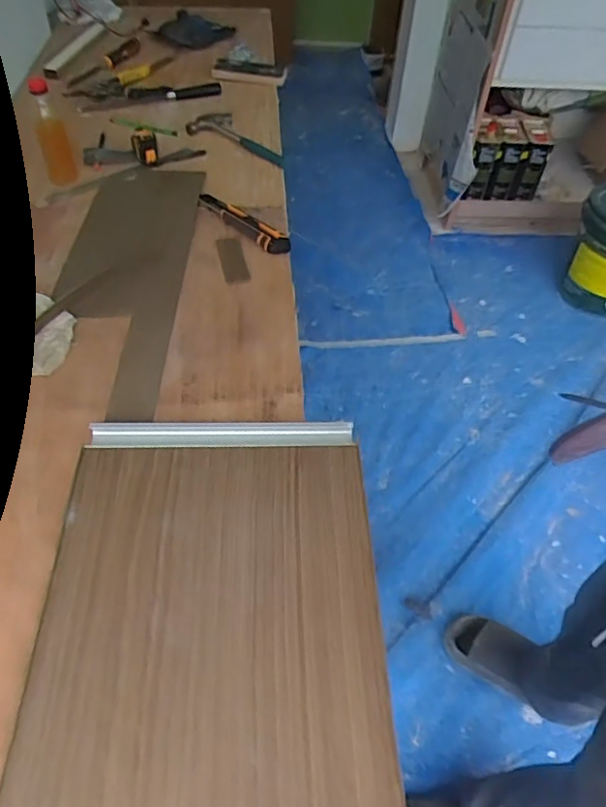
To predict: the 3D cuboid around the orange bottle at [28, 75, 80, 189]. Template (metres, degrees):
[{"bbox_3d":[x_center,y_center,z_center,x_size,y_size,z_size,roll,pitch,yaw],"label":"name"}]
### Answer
[{"bbox_3d":[-0.454,-0.484,1.039,0.053,0.170,0.058,-18,51,-14],"label":"orange bottle"}]

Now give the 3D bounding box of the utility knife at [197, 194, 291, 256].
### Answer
[{"bbox_3d":[-0.107,-0.318,1.005,0.041,0.018,0.234,-33,59,-26],"label":"utility knife"}]

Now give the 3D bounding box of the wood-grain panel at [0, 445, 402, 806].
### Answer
[{"bbox_3d":[-0.084,0.246,0.520,0.316,0.030,0.495,-2,49,-1],"label":"wood-grain panel"}]

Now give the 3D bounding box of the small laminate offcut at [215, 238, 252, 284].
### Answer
[{"bbox_3d":[-0.117,-0.240,0.954,0.041,0.008,0.120,-9,52,-10],"label":"small laminate offcut"}]

